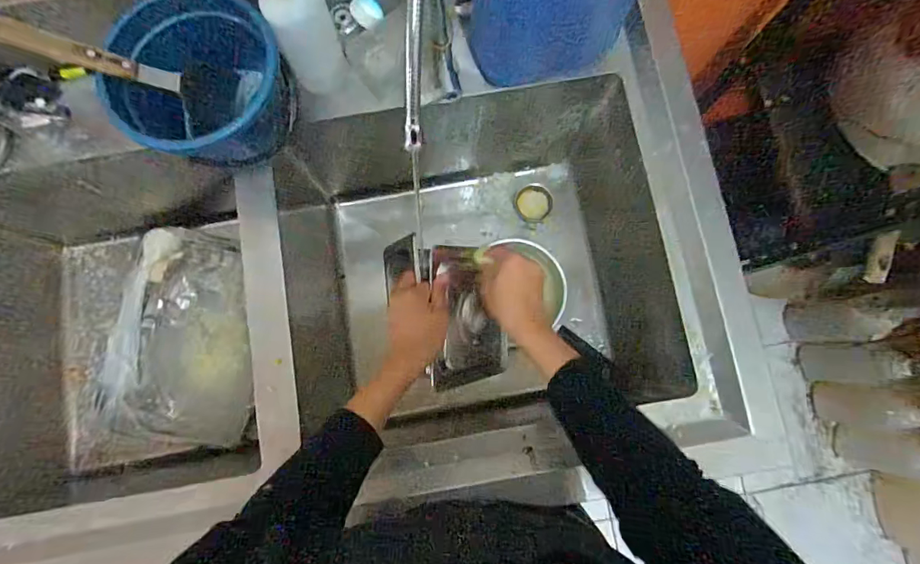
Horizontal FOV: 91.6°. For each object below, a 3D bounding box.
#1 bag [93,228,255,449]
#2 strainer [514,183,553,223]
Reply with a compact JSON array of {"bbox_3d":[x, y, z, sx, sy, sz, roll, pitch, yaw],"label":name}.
[{"bbox_3d":[-0.518,0.103,0.849,0.221,0.089,0.386,3,82,1],"label":"bag"},{"bbox_3d":[0.144,-0.155,0.877,0.072,0.015,0.072,15,102,10],"label":"strainer"}]

